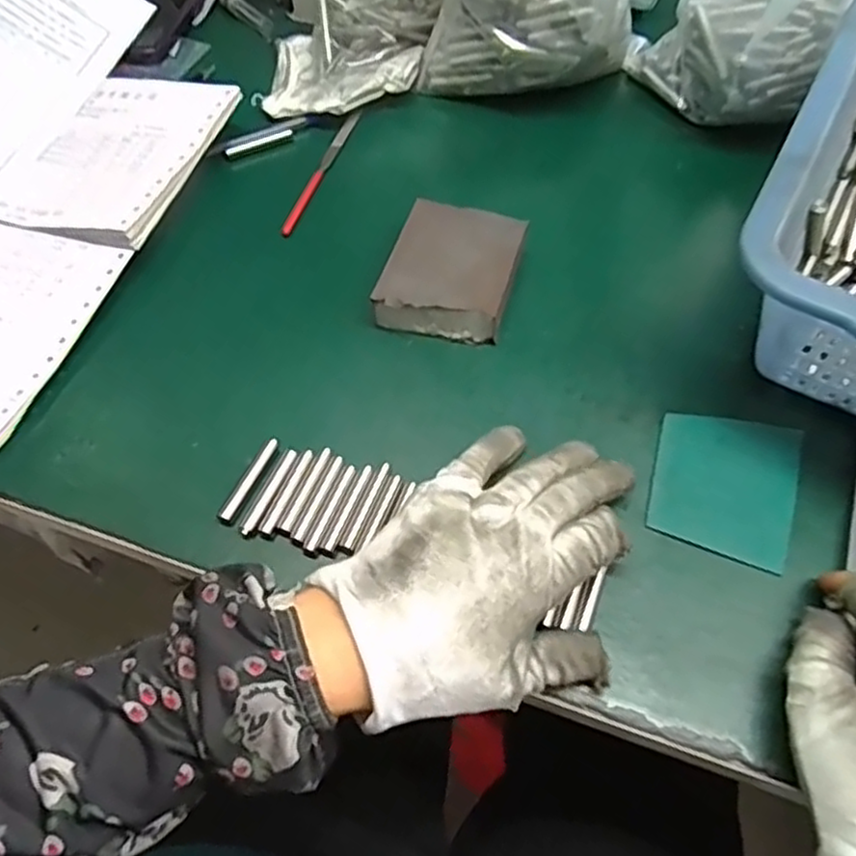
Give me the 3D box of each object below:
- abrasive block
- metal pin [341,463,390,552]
[{"bbox_3d":[0.015,-0.092,0.408,0.070,0.023,0.082,14,62,10],"label":"abrasive block"},{"bbox_3d":[-0.029,0.037,0.344,0.007,0.004,0.048,19,62,12],"label":"metal pin"}]

